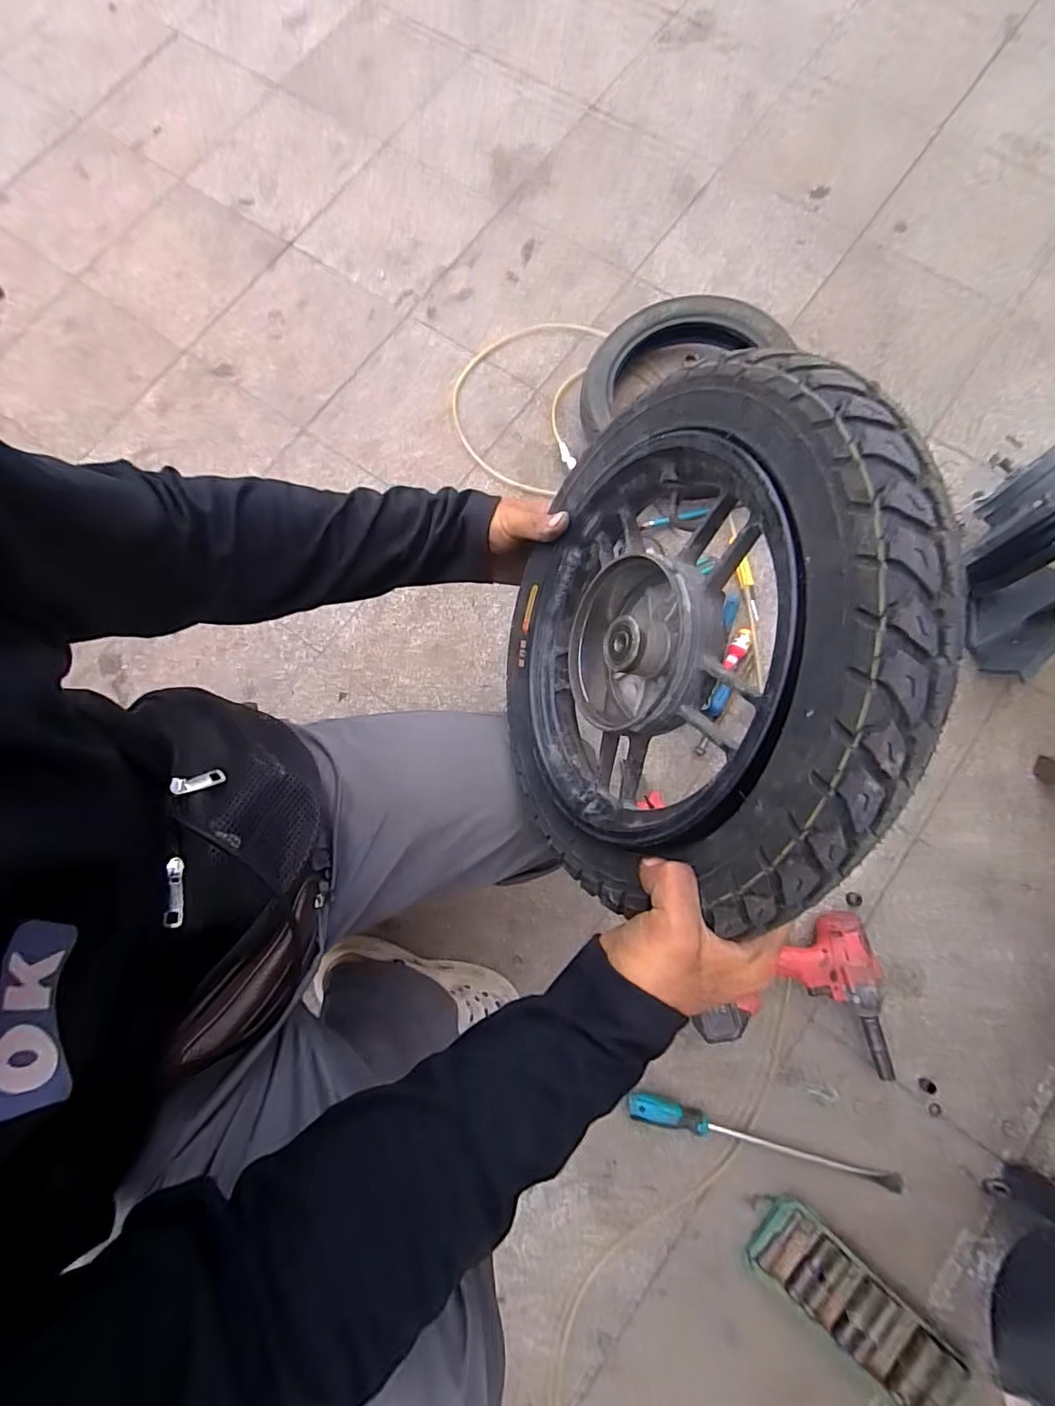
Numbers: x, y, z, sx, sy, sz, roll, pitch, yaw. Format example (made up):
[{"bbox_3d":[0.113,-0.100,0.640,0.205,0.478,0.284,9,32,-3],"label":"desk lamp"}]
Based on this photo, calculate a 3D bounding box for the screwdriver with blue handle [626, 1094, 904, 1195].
[{"bbox_3d":[0.308,0.575,0.707,0.357,0.022,0.031,14,79,5],"label":"screwdriver with blue handle"}]

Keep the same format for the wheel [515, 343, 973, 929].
[{"bbox_3d":[0.100,-0.040,0.381,0.085,0.349,0.339,5,76,-27],"label":"wheel"}]

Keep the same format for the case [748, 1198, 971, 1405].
[{"bbox_3d":[0.406,0.747,0.664,0.260,0.038,0.091,39,82,9],"label":"case"}]

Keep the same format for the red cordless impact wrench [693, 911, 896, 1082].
[{"bbox_3d":[0.343,0.403,0.721,0.248,0.071,0.205,-8,78,0],"label":"red cordless impact wrench"}]

